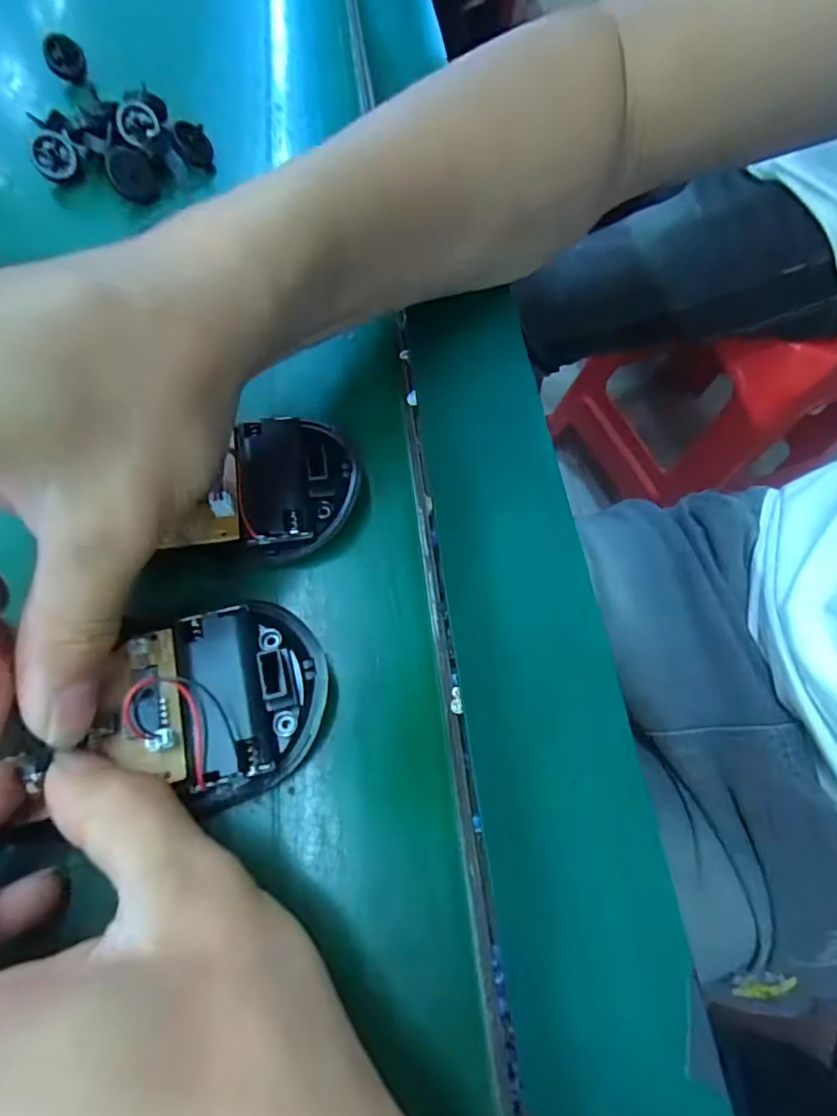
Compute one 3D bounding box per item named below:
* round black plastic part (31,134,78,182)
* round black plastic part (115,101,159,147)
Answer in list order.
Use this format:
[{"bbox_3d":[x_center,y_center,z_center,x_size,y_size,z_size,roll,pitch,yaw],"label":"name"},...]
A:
[{"bbox_3d":[-0.175,-0.193,0.252,0.019,0.016,0.008,-30,69,-15],"label":"round black plastic part"},{"bbox_3d":[-0.140,-0.218,0.262,0.019,0.004,0.020,-26,101,-8],"label":"round black plastic part"}]

